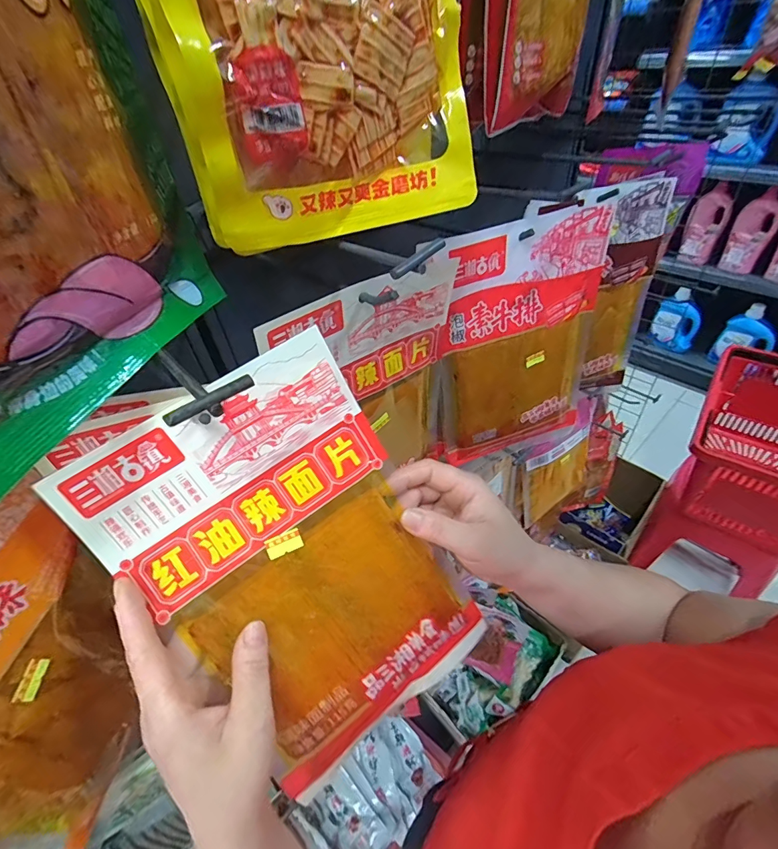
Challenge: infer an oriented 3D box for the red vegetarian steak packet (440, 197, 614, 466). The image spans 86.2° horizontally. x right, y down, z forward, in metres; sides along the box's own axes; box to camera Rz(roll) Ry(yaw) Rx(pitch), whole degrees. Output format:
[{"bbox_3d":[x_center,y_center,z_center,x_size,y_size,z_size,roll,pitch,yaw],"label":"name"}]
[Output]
[{"bbox_3d":[0.137,-0.078,0.431,0.167,0.245,0.044,-24,46,-18],"label":"red vegetarian steak packet"}]

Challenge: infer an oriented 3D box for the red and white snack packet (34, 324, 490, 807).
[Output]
[{"bbox_3d":[-0.053,0.092,0.267,0.171,0.251,0.021,-34,10,-16],"label":"red and white snack packet"}]

